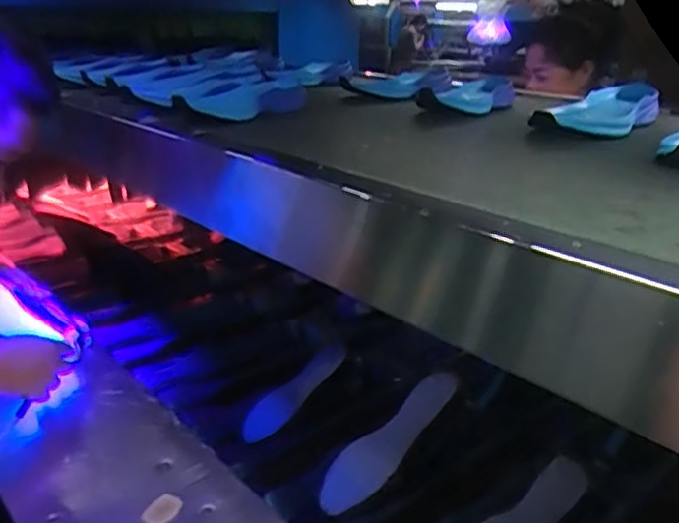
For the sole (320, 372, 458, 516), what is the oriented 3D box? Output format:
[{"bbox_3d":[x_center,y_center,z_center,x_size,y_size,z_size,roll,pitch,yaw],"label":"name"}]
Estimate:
[{"bbox_3d":[0.074,0.252,0.895,0.251,0.018,0.066,-38,74,-16],"label":"sole"}]

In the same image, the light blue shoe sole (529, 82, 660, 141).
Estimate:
[{"bbox_3d":[0.369,-0.214,0.897,0.115,0.051,0.307,17,27,31],"label":"light blue shoe sole"}]

